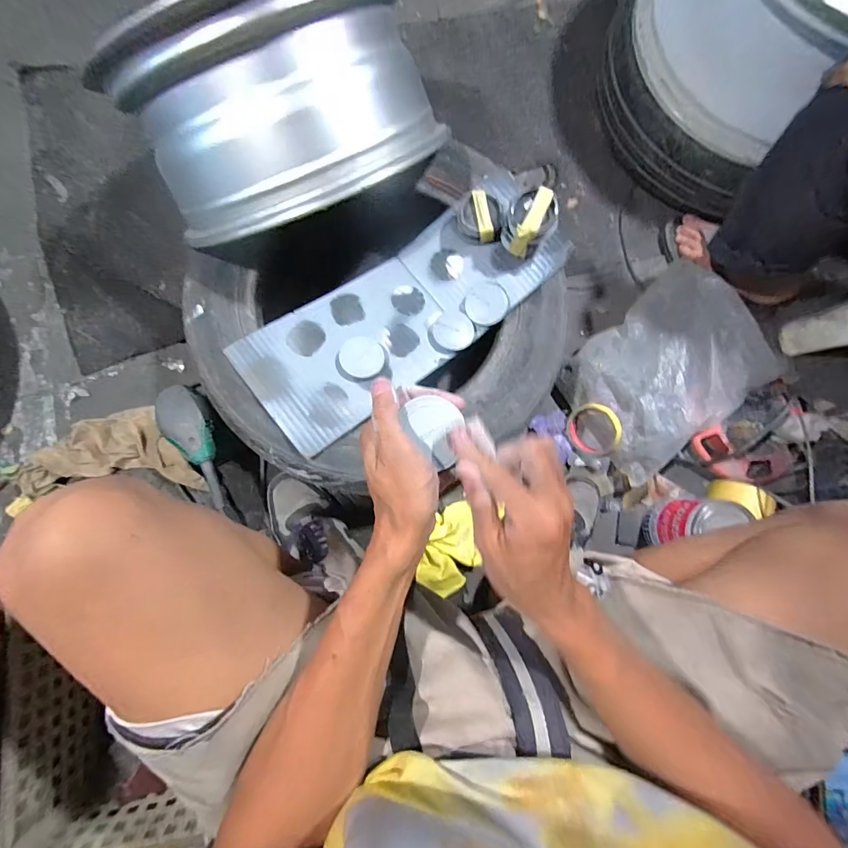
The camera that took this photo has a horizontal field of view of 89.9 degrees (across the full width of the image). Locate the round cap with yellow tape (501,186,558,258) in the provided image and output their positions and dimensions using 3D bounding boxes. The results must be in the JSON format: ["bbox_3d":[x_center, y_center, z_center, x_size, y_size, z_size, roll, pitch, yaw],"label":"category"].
[{"bbox_3d":[0.136,-0.262,0.561,0.057,0.077,0.055,1,81,-4],"label":"round cap with yellow tape"}]

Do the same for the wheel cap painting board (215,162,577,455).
[{"bbox_3d":[-0.022,-0.161,0.588,0.464,0.049,0.183,-37,86,-9],"label":"wheel cap painting board"}]

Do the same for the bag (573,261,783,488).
[{"bbox_3d":[0.398,-0.089,0.707,0.301,0.138,0.231,-42,86,-9],"label":"bag"}]

